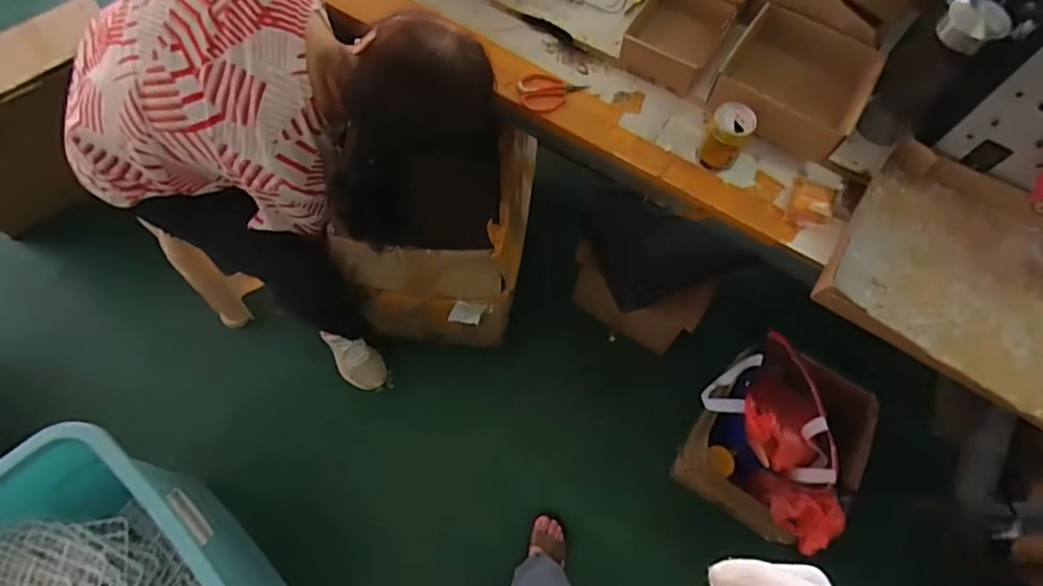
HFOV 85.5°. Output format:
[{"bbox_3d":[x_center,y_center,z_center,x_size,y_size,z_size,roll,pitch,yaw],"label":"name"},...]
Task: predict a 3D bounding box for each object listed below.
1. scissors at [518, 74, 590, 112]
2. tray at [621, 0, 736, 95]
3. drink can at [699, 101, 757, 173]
[{"bbox_3d":[0.051,-0.321,0.908,0.111,0.014,0.065,1,67,-1],"label":"scissors"},{"bbox_3d":[0.255,-0.419,0.926,0.133,0.061,0.159,30,69,11],"label":"tray"},{"bbox_3d":[0.304,-0.229,0.838,0.067,0.080,0.063,1,67,-1],"label":"drink can"}]

